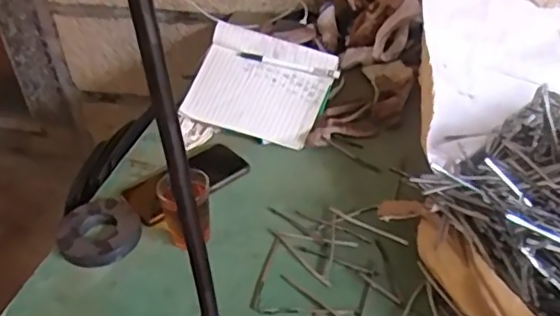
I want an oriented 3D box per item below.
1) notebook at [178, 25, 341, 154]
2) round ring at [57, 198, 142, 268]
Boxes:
[{"bbox_3d":[-0.029,-0.109,0.882,0.198,0.022,0.167,20,71,11],"label":"notebook"},{"bbox_3d":[-0.217,0.088,0.701,0.093,0.020,0.093,-3,39,2],"label":"round ring"}]

